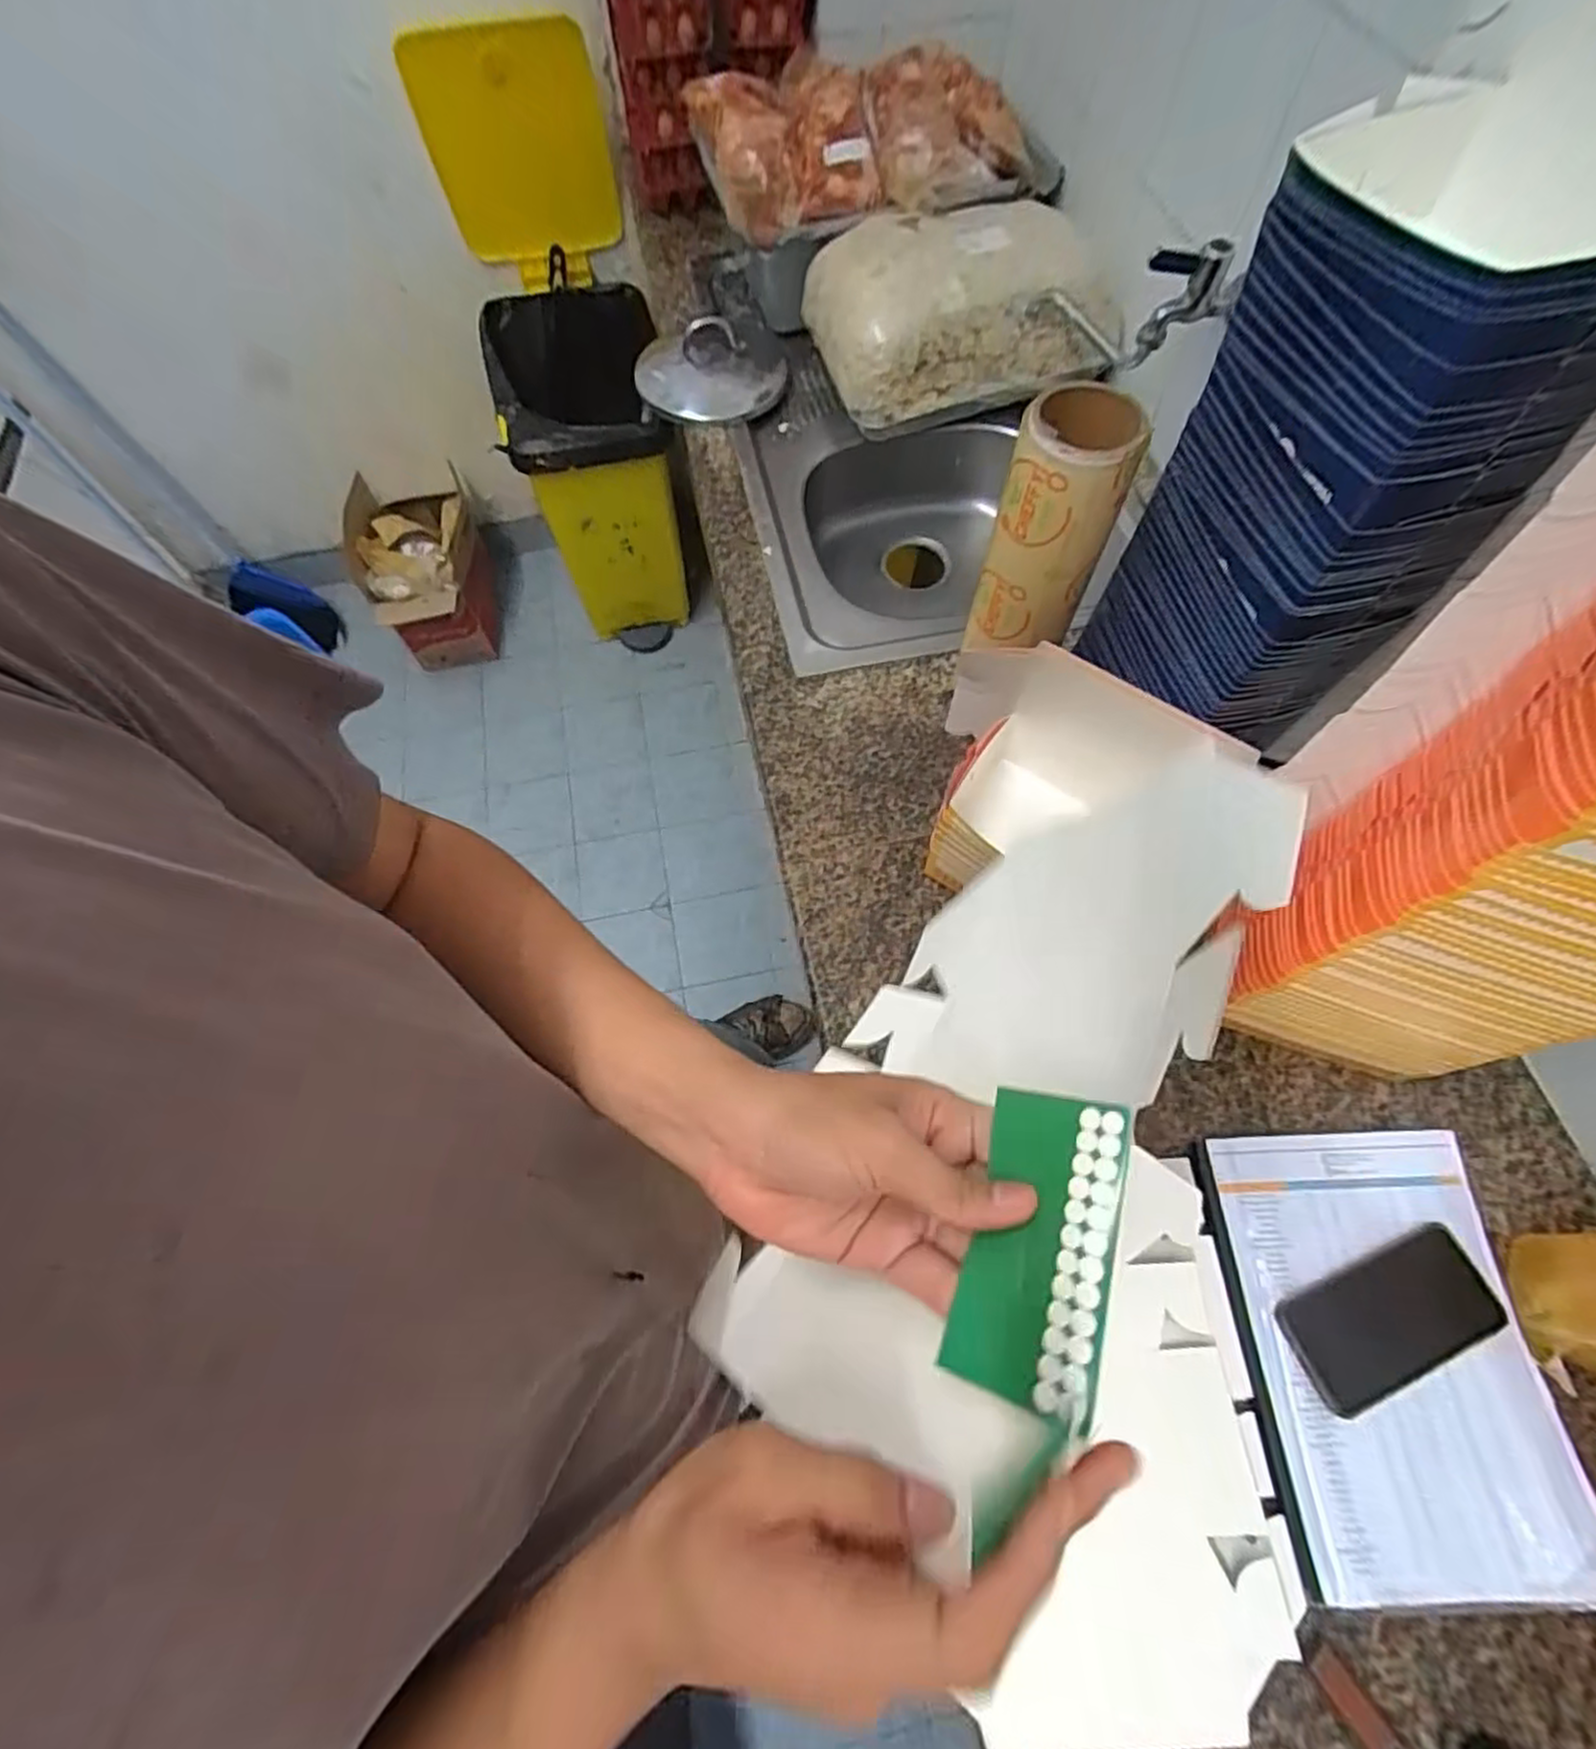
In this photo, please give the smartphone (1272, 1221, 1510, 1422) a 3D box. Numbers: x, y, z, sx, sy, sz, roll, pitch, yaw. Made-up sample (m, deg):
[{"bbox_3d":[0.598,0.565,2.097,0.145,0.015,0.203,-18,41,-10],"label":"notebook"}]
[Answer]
[{"bbox_3d":[0.447,0.332,0.550,0.159,0.016,0.073,-22,67,-9],"label":"smartphone"}]

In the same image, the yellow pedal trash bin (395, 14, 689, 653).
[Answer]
[{"bbox_3d":[-0.450,-0.956,1.570,0.318,1.092,0.420,-12,66,-4],"label":"yellow pedal trash bin"}]

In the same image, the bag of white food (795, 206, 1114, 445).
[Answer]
[{"bbox_3d":[0.210,-0.742,0.977,0.397,0.176,0.222,3,66,2],"label":"bag of white food"}]

